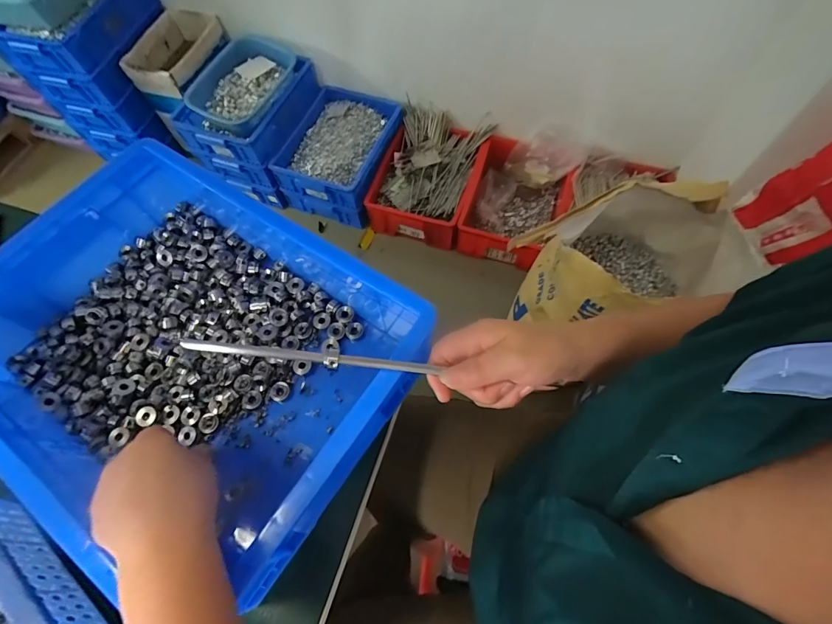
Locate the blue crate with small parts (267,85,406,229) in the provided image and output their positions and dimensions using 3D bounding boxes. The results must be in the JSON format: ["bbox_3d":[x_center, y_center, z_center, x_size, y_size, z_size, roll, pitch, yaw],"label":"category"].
[{"bbox_3d":[-0.262,-0.582,1.507,0.358,0.177,0.468,19,67,11],"label":"blue crate with small parts"}]

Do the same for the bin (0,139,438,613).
[{"bbox_3d":[-0.233,0.032,0.413,0.399,0.111,0.300,31,70,16],"label":"bin"}]

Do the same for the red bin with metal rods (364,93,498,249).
[{"bbox_3d":[0.047,-0.498,1.432,0.333,0.184,0.505,17,67,10],"label":"red bin with metal rods"}]

